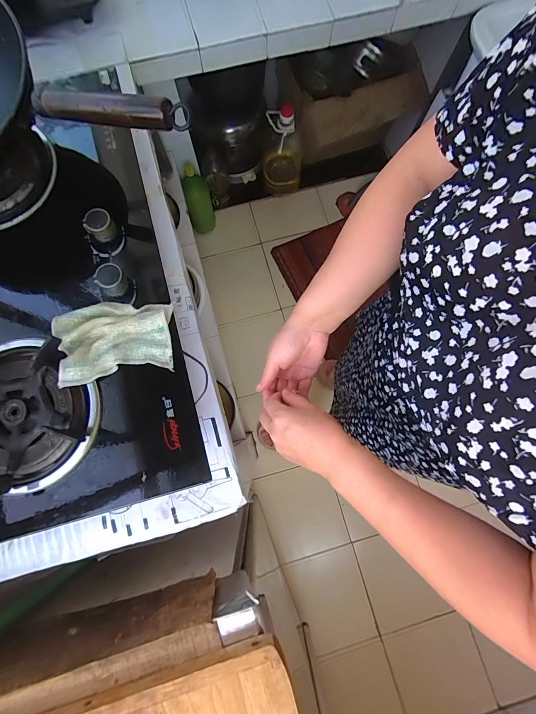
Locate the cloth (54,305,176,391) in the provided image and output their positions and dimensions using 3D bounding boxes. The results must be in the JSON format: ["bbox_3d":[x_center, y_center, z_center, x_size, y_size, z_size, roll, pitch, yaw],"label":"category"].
[{"bbox_3d":[-0.217,-0.027,0.466,0.154,0.027,0.109,-10,79,-3],"label":"cloth"}]

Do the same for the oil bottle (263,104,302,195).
[{"bbox_3d":[0.058,-0.800,1.279,0.141,0.357,0.150,-6,79,-2],"label":"oil bottle"}]

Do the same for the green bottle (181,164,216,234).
[{"bbox_3d":[-0.262,-0.593,1.240,0.109,0.276,0.086,-23,58,-5],"label":"green bottle"}]

